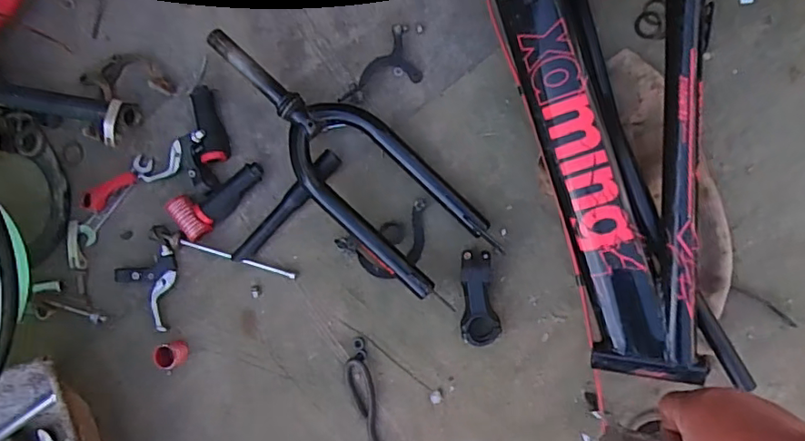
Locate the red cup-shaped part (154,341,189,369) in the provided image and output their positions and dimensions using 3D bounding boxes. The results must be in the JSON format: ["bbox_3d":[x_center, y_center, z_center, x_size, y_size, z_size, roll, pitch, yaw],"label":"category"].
[{"bbox_3d":[-0.316,0.184,0.756,0.038,0.031,0.035,0,90,8],"label":"red cup-shaped part"}]

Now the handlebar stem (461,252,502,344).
[{"bbox_3d":[0.099,0.099,0.711,0.046,0.039,0.117,-3,89,8],"label":"handlebar stem"}]

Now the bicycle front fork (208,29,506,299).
[{"bbox_3d":[-0.079,-0.083,0.711,0.426,0.064,0.135,44,95,6],"label":"bicycle front fork"}]

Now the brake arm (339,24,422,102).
[{"bbox_3d":[-0.036,-0.206,0.722,0.107,0.017,0.077,-15,88,8],"label":"brake arm"}]

